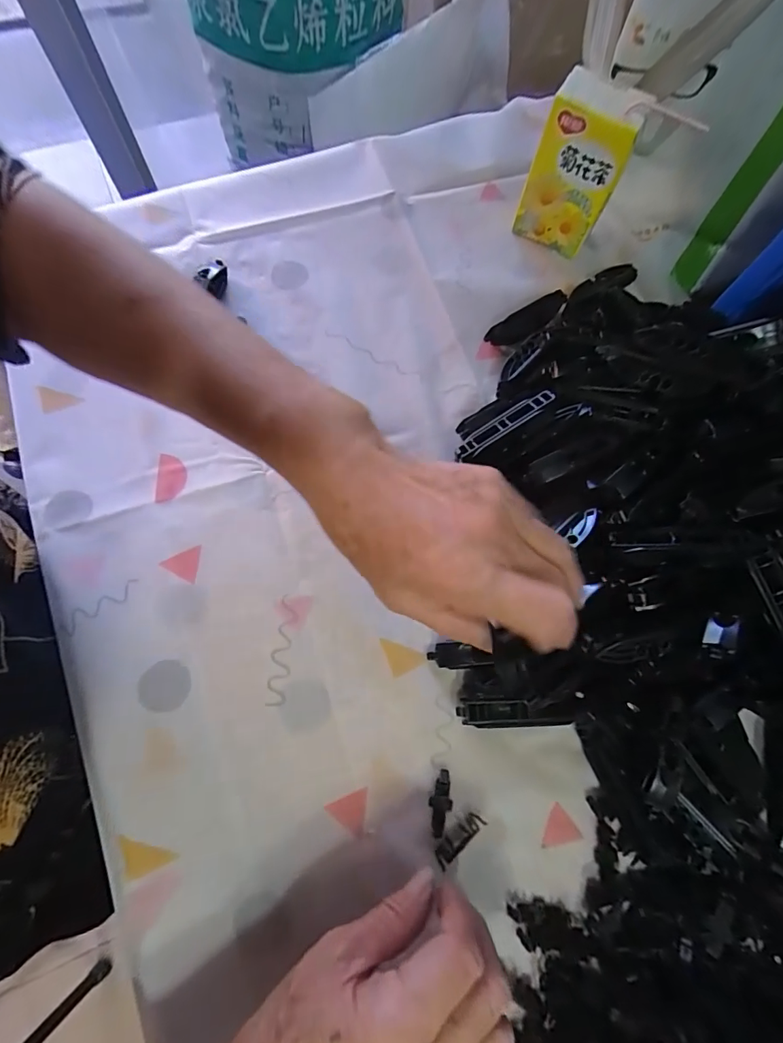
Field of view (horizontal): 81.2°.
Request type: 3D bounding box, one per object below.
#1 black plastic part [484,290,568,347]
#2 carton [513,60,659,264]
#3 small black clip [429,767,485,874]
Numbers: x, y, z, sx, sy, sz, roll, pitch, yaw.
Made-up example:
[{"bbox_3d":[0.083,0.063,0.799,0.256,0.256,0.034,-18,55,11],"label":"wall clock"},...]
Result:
[{"bbox_3d":[0.116,-0.168,0.385,0.077,0.016,0.021,-29,75,-10],"label":"black plastic part"},{"bbox_3d":[0.154,-0.290,0.376,0.065,0.110,0.048,30,74,8],"label":"carton"},{"bbox_3d":[0.041,0.190,0.273,0.035,0.005,0.011,-39,77,-12],"label":"small black clip"}]

